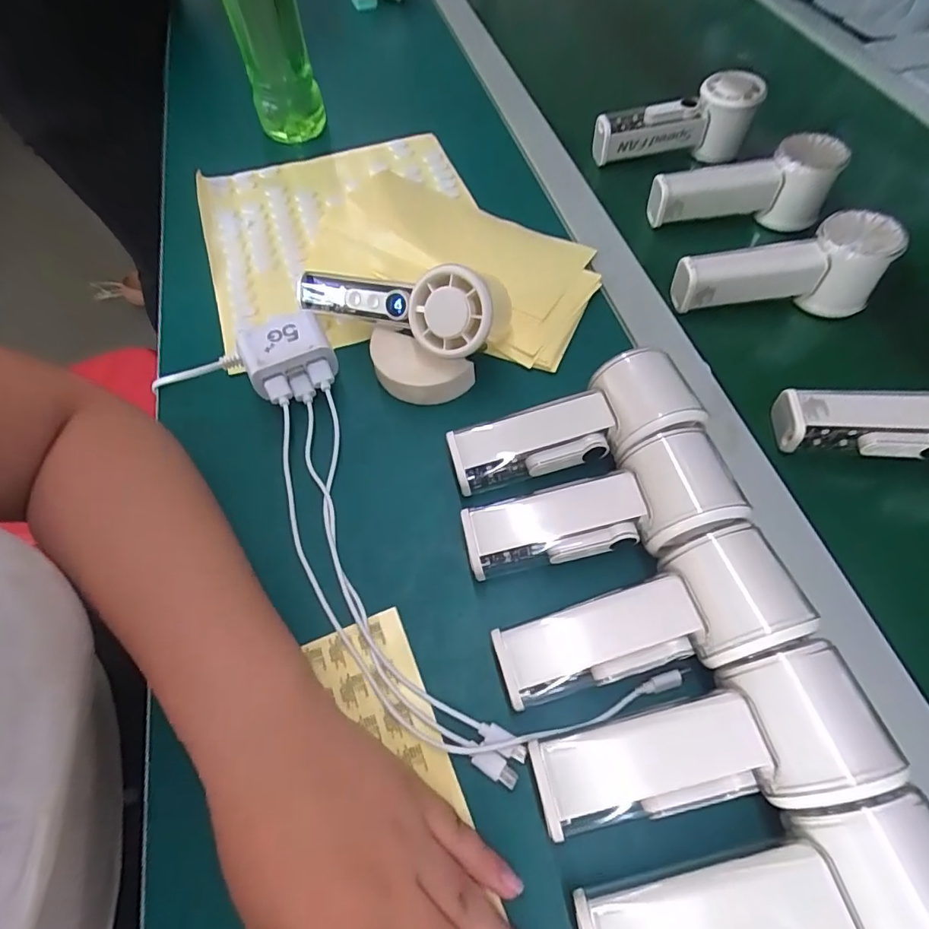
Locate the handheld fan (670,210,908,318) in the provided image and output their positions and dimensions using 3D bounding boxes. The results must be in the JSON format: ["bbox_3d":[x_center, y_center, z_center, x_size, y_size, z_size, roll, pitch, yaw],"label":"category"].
[{"bbox_3d":[0.242,-0.151,0.385,0.155,0.055,0.046,2,61,0],"label":"handheld fan"}]

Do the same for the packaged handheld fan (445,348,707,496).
[{"bbox_3d":[0.069,-0.019,0.313,0.153,0.055,0.057,-16,62,-9],"label":"packaged handheld fan"}]

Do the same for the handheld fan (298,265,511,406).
[{"bbox_3d":[-0.050,-0.099,0.350,0.151,0.078,0.080,9,61,5],"label":"handheld fan"}]

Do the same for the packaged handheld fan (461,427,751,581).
[{"bbox_3d":[0.076,0.030,0.285,0.148,0.055,0.055,-14,62,-8],"label":"packaged handheld fan"}]

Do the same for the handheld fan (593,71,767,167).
[{"bbox_3d":[0.198,-0.326,0.488,0.148,0.061,0.047,-8,60,-2],"label":"handheld fan"}]

